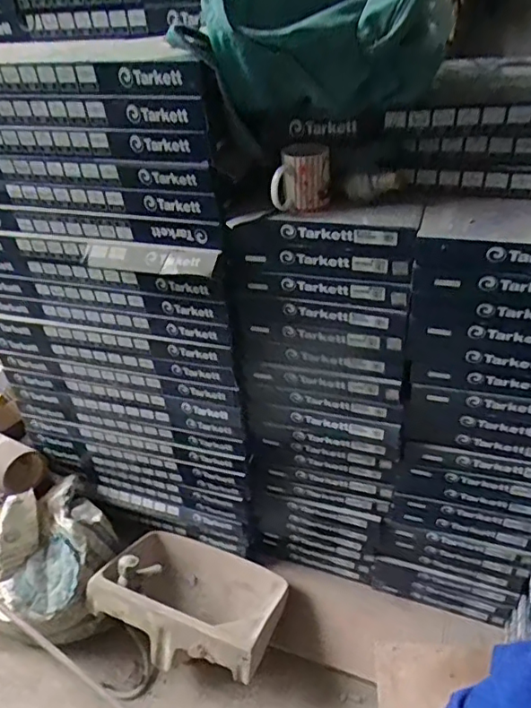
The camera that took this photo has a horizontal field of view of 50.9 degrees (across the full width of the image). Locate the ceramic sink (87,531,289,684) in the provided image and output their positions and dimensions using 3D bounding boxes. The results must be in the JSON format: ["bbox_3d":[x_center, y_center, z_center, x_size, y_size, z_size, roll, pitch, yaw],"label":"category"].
[{"bbox_3d":[-0.177,0.597,1.372,0.407,0.255,0.313,12,41,20],"label":"ceramic sink"}]

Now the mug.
[{"bbox_3d":[0.058,-0.290,0.918,0.092,0.096,0.068,-1,38,5],"label":"mug"}]

